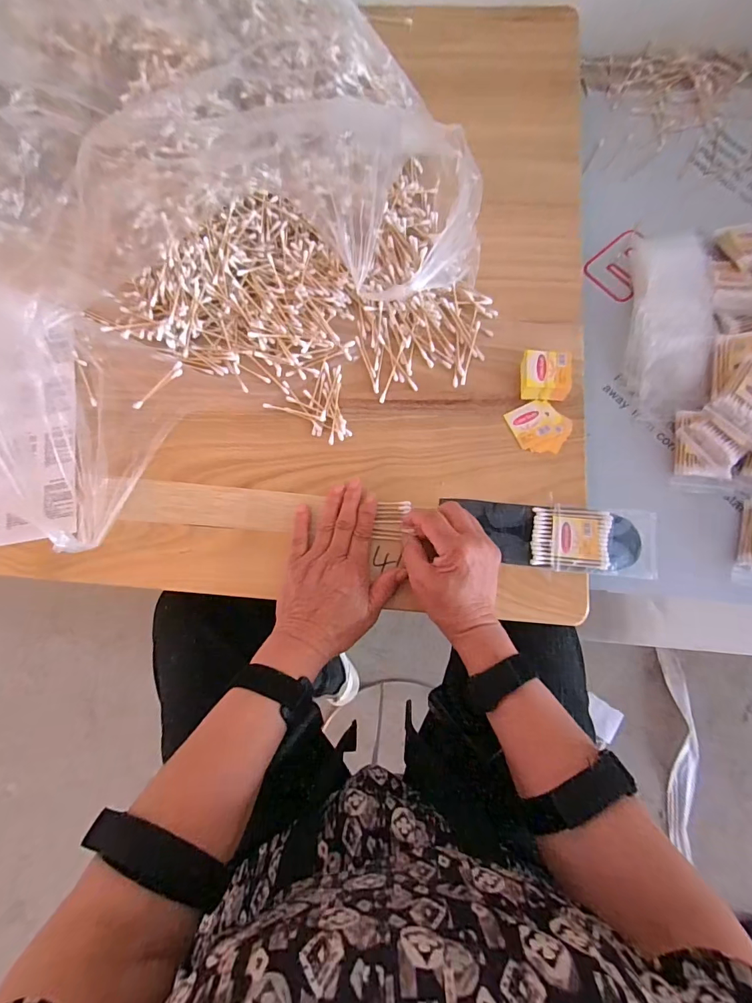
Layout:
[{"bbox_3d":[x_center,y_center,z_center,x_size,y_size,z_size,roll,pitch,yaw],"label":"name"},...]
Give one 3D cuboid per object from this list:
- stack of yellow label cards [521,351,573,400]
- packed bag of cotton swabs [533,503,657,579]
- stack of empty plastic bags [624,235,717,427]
[{"bbox_3d":[0.174,-0.130,0.441,0.049,0.025,0.045,4,79,4],"label":"stack of yellow label cards"},{"bbox_3d":[0.213,0.038,0.416,0.117,0.006,0.064,5,79,4],"label":"packed bag of cotton swabs"},{"bbox_3d":[0.344,-0.212,0.501,0.093,0.036,0.229,5,79,4],"label":"stack of empty plastic bags"}]

